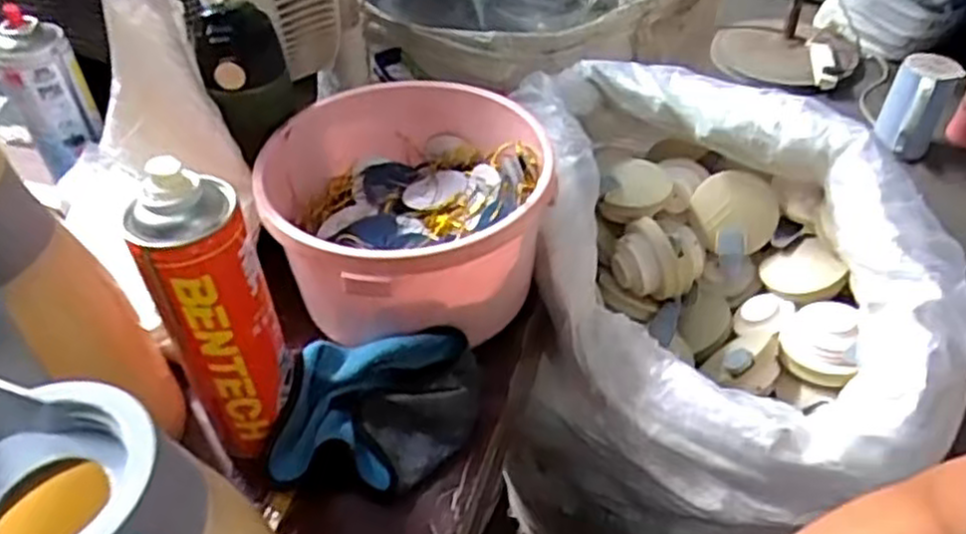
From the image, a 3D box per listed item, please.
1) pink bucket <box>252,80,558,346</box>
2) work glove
[{"bbox_3d":[-0.057,-0.043,0.599,0.211,0.110,0.212,0,44,0],"label":"pink bucket"},{"bbox_3d":[-0.075,0.096,0.538,0.136,0.046,0.110,3,44,4],"label":"work glove"}]

